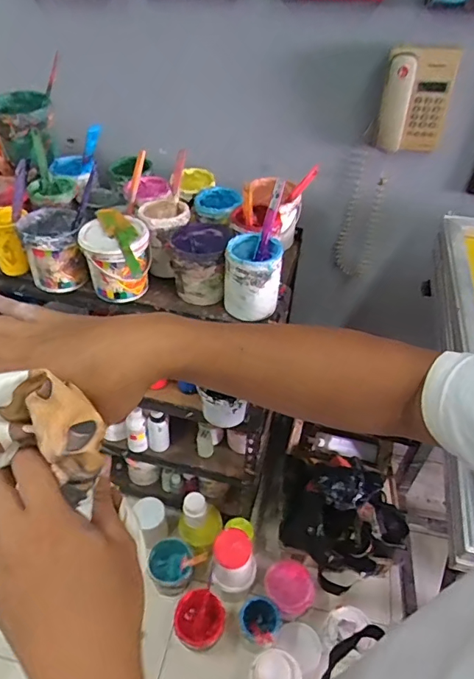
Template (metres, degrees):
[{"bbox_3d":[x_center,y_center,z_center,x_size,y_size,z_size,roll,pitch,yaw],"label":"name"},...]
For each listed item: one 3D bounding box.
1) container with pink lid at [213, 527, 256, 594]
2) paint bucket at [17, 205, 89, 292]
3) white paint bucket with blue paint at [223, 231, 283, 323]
[{"bbox_3d":[-0.007,0.591,1.249,0.115,0.159,0.099,28,49,24],"label":"container with pink lid"},{"bbox_3d":[-0.373,-0.183,0.963,0.118,0.117,0.148,-10,45,-14],"label":"paint bucket"},{"bbox_3d":[0.028,-0.115,0.895,0.100,0.143,0.093,2,43,-2],"label":"white paint bucket with blue paint"}]

